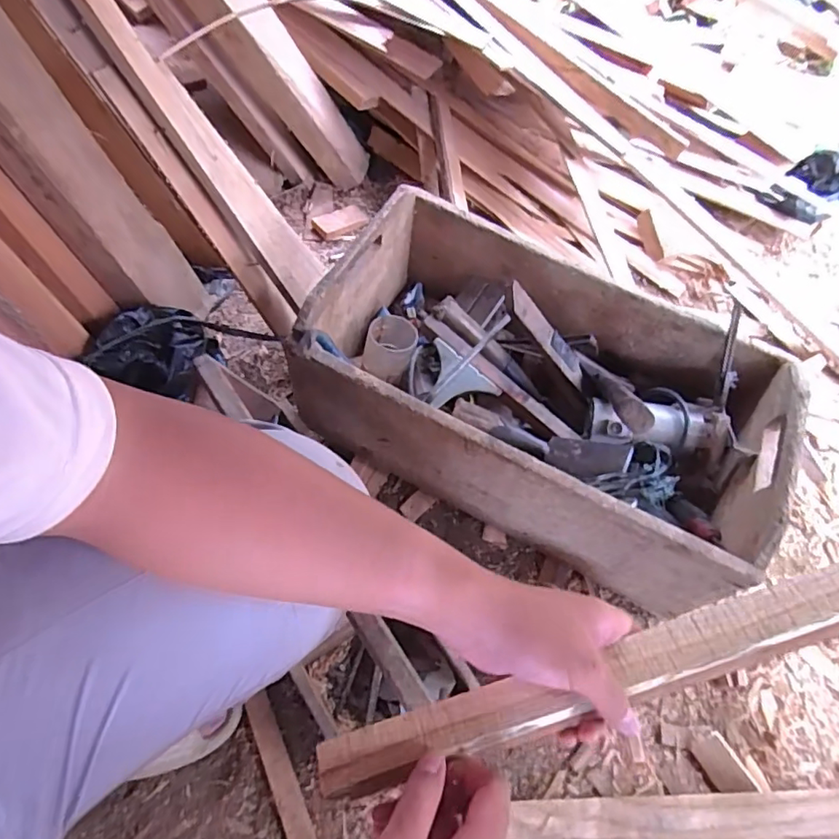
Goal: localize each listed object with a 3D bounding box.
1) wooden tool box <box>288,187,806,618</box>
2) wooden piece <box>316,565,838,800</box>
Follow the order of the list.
[{"bbox_3d":[0.166,-0.040,0.771,0.584,0.240,0.322,23,58,15],"label":"wooden tool box"},{"bbox_3d":[0.132,0.177,0.389,0.409,0.014,0.041,-17,57,-3],"label":"wooden piece"}]

